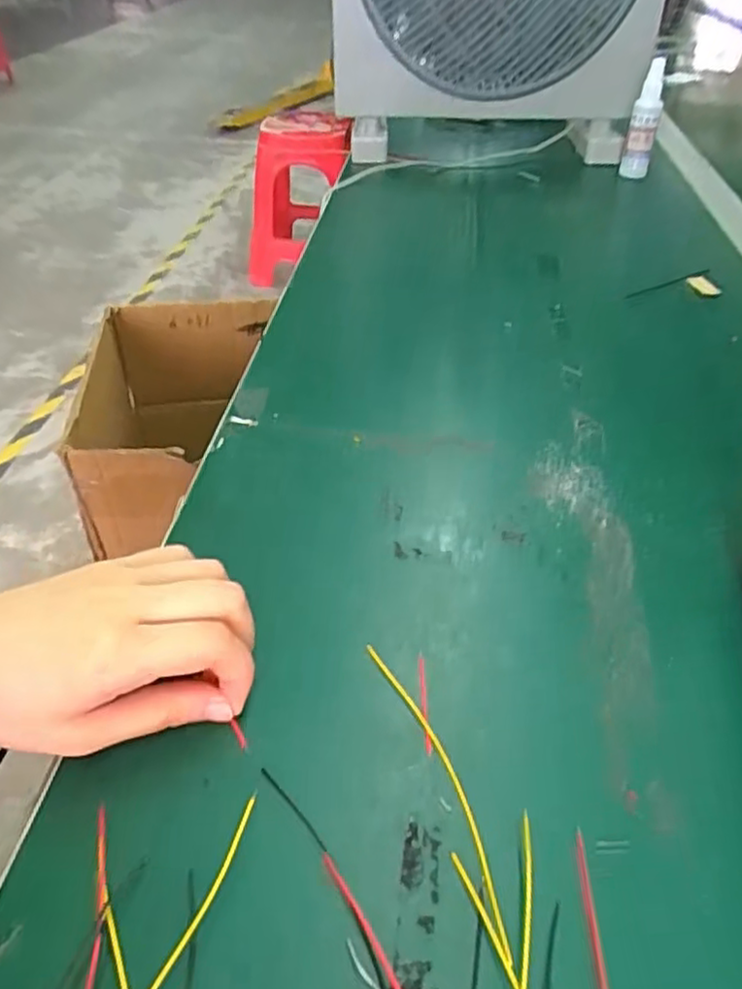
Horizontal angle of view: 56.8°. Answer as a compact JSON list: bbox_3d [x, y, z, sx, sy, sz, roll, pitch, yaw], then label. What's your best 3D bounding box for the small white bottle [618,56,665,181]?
[{"bbox_3d":[0.296,-0.404,0.743,0.029,0.114,0.023,14,43,16],"label":"small white bottle"}]

